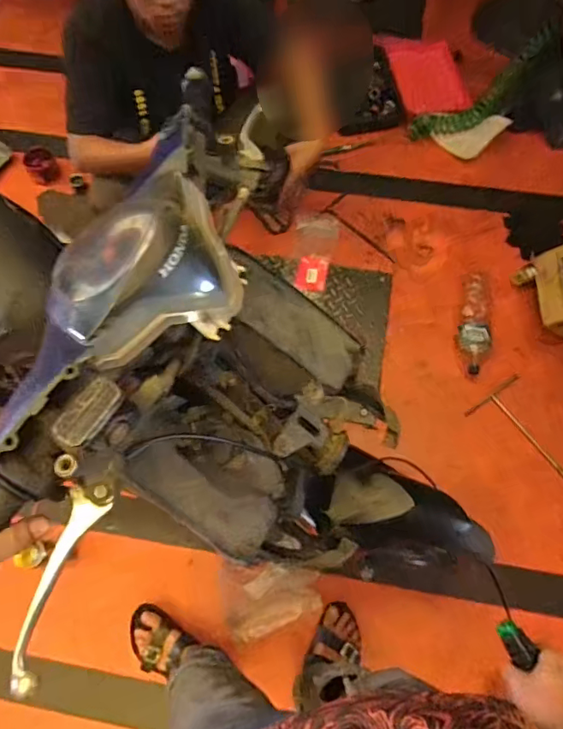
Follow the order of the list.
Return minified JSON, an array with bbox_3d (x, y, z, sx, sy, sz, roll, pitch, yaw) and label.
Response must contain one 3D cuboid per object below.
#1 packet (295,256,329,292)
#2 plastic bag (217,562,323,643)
[{"bbox_3d":[0.097,-0.286,1.623,0.096,0.024,0.136,2,59,14],"label":"packet"},{"bbox_3d":[-0.024,0.574,1.261,0.240,0.042,0.191,-8,68,-3],"label":"plastic bag"}]

